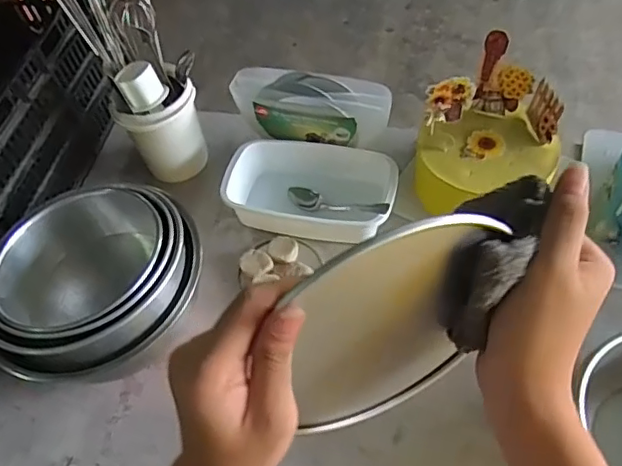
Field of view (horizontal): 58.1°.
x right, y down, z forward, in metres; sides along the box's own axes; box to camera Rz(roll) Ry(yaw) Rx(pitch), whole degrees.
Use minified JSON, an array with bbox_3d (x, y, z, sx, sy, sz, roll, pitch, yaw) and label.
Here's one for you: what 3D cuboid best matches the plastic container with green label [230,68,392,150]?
[{"bbox_3d":[-0.001,-0.181,0.801,0.229,0.063,0.093,10,57,14],"label":"plastic container with green label"}]

